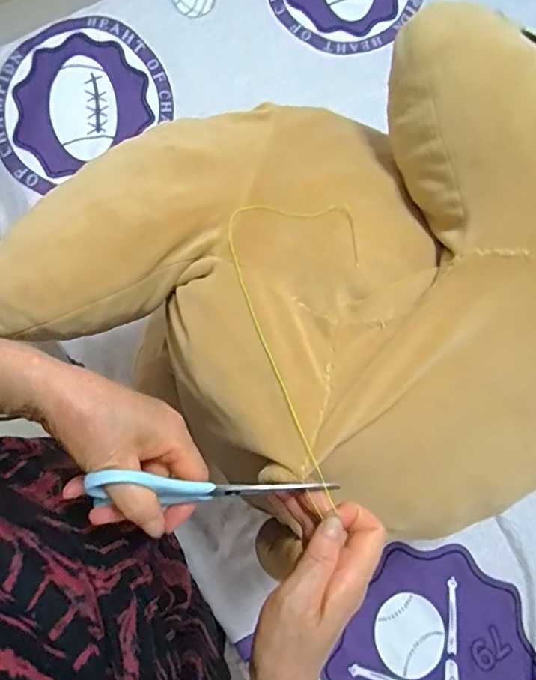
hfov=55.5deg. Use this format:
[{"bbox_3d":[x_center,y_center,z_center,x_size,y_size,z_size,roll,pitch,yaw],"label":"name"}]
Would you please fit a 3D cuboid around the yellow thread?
[{"bbox_3d":[0.027,-0.002,0.377,0.099,0.013,0.224,-5,76,-2],"label":"yellow thread"}]

